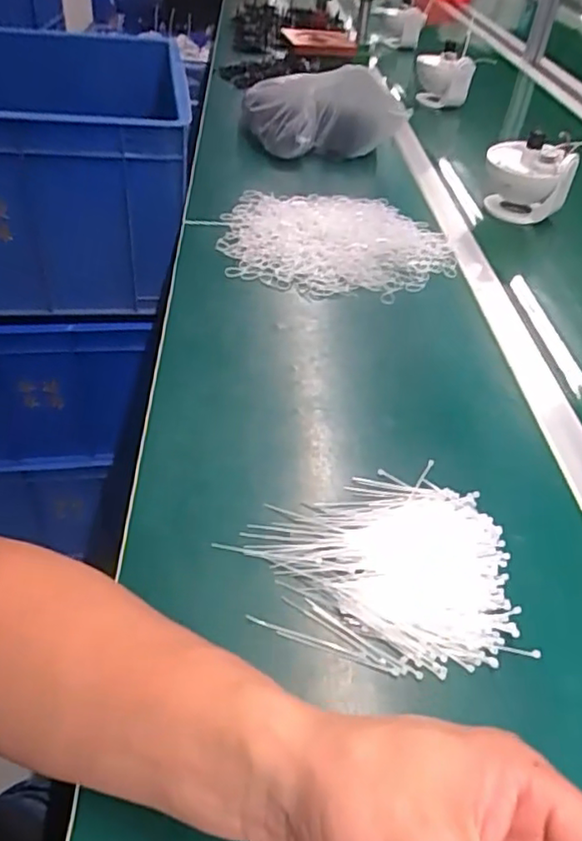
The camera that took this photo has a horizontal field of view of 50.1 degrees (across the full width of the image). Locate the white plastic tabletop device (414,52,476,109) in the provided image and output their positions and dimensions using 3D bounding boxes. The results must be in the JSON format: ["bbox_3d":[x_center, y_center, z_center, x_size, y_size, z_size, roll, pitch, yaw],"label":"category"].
[{"bbox_3d":[0.326,-0.732,1.340,0.123,0.095,0.087,13,42,7],"label":"white plastic tabletop device"}]

